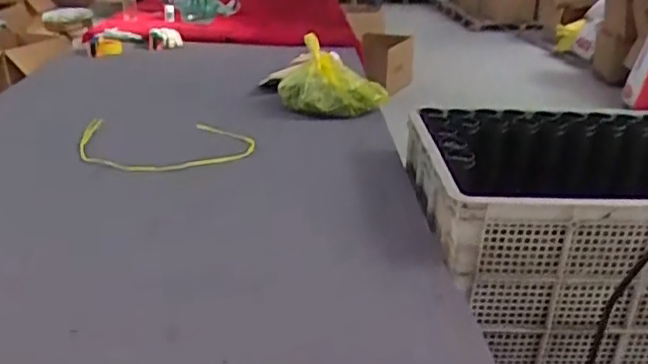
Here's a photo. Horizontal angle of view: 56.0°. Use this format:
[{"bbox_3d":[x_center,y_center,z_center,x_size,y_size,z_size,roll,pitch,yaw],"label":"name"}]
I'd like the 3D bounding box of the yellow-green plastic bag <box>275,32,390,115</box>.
[{"bbox_3d":[0.028,-0.311,1.713,0.273,0.213,0.208,-10,25,-24],"label":"yellow-green plastic bag"}]

